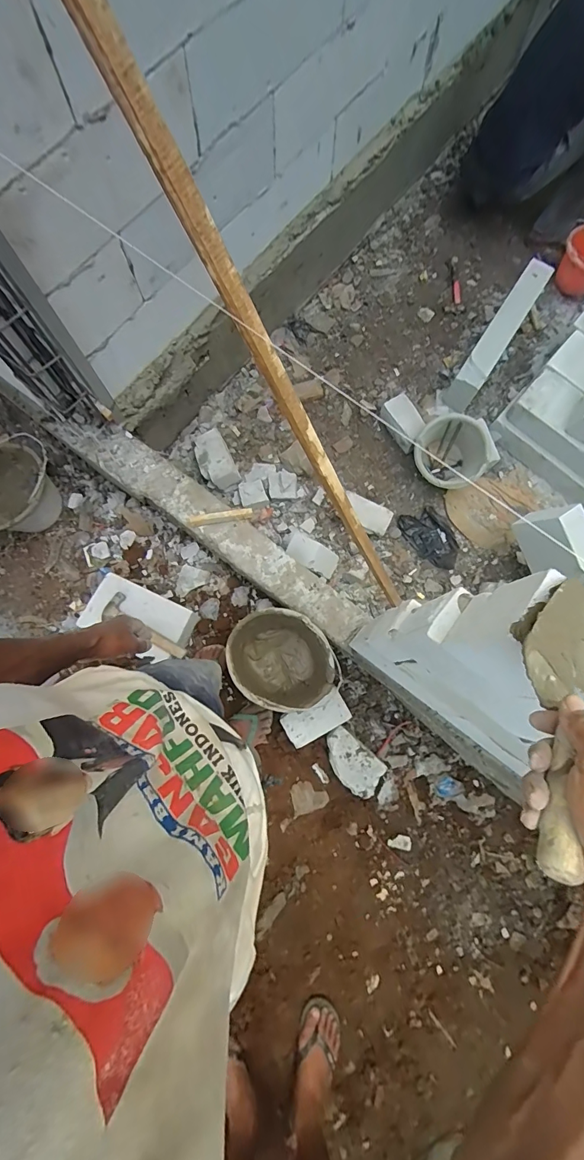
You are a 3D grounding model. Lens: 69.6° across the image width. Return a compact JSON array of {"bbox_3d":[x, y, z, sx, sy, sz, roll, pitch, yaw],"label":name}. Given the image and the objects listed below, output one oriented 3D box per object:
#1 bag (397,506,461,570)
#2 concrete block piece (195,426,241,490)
[{"bbox_3d":[0.552,-0.168,1.646,0.168,0.058,0.264,-40,82,-8],"label":"bag"},{"bbox_3d":[-0.306,-0.472,1.663,0.134,0.096,0.236,-25,80,-6],"label":"concrete block piece"}]

